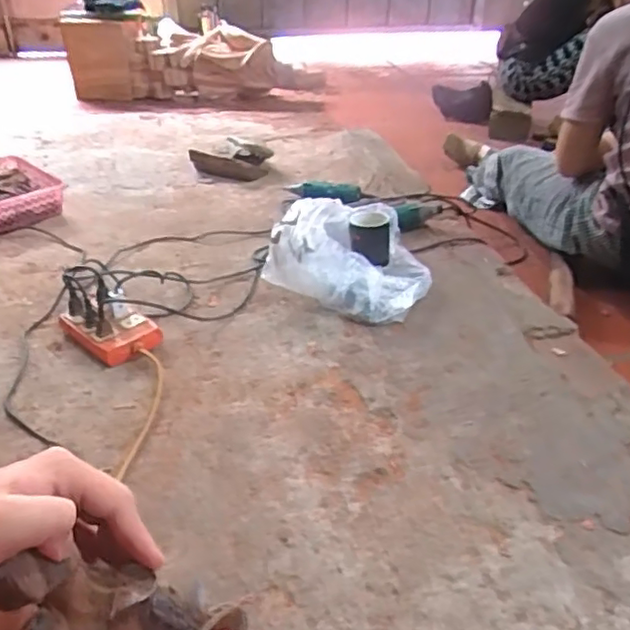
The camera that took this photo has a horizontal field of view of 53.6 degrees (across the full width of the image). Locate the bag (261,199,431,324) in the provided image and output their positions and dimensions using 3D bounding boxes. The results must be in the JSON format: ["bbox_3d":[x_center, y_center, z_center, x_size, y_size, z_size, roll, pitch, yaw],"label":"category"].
[{"bbox_3d":[0.087,-0.126,1.185,0.278,0.143,0.268,16,36,21],"label":"bag"}]

